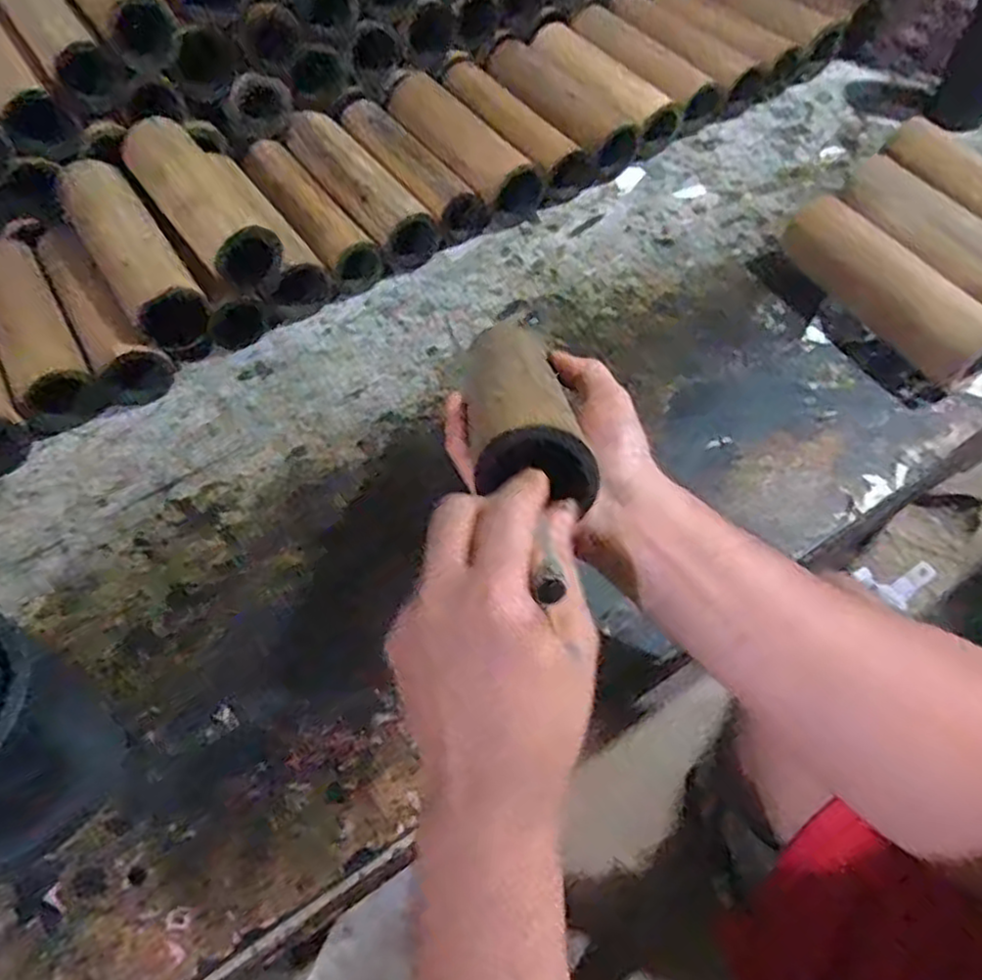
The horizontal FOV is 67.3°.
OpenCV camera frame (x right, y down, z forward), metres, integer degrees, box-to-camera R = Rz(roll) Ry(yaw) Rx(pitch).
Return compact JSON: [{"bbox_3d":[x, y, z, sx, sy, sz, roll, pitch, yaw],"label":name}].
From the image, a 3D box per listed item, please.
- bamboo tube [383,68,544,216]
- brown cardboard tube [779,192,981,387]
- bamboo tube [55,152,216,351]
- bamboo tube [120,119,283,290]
[{"bbox_3d":[-0.031,-0.314,0.676,0.062,0.045,0.192,-32,62,-17],"label":"bamboo tube"},{"bbox_3d":[0.304,-0.152,0.563,0.049,0.053,0.174,-32,62,-17],"label":"brown cardboard tube"},{"bbox_3d":[-0.269,-0.177,0.557,0.052,0.054,0.201,-31,59,-17],"label":"bamboo tube"},{"bbox_3d":[-0.223,-0.225,0.571,0.058,0.045,0.186,-33,60,-18],"label":"bamboo tube"}]

